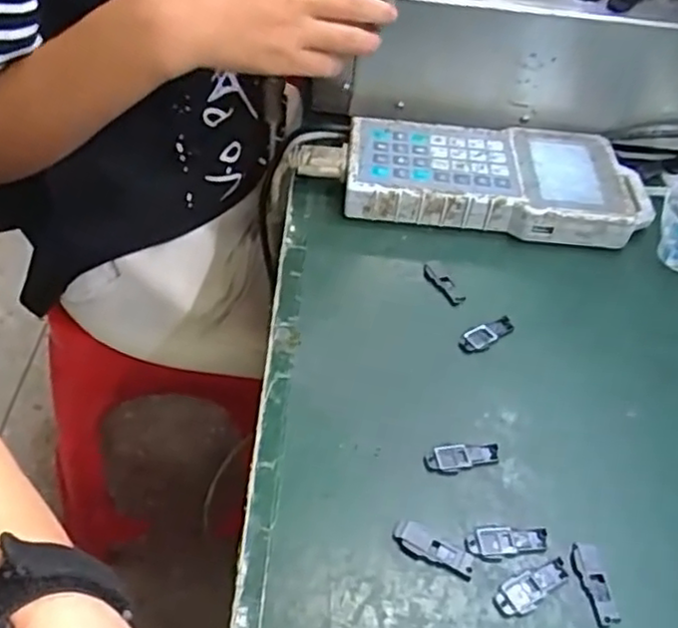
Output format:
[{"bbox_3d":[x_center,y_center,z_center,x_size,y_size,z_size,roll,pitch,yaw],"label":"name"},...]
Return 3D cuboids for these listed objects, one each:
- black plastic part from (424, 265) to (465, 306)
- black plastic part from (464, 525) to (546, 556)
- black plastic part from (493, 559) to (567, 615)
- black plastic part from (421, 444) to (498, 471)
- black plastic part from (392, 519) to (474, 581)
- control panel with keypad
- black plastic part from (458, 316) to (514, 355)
[{"bbox_3d":[0.069,-0.021,0.460,0.013,0.004,0.036,-27,54,-26],"label":"black plastic part"},{"bbox_3d":[0.082,0.110,0.335,0.040,0.004,0.014,-2,47,-6],"label":"black plastic part"},{"bbox_3d":[0.090,0.126,0.321,0.039,0.004,0.014,-23,52,-23],"label":"black plastic part"},{"bbox_3d":[0.065,0.075,0.365,0.041,0.004,0.014,-3,47,-7],"label":"black plastic part"},{"bbox_3d":[0.045,0.112,0.329,0.039,0.004,0.015,24,50,18],"label":"black plastic part"},{"bbox_3d":[0.120,-0.103,0.522,0.224,0.035,0.104,4,46,1],"label":"control panel with keypad"},{"bbox_3d":[0.092,0.013,0.433,0.040,0.004,0.017,-28,54,-27],"label":"black plastic part"}]

